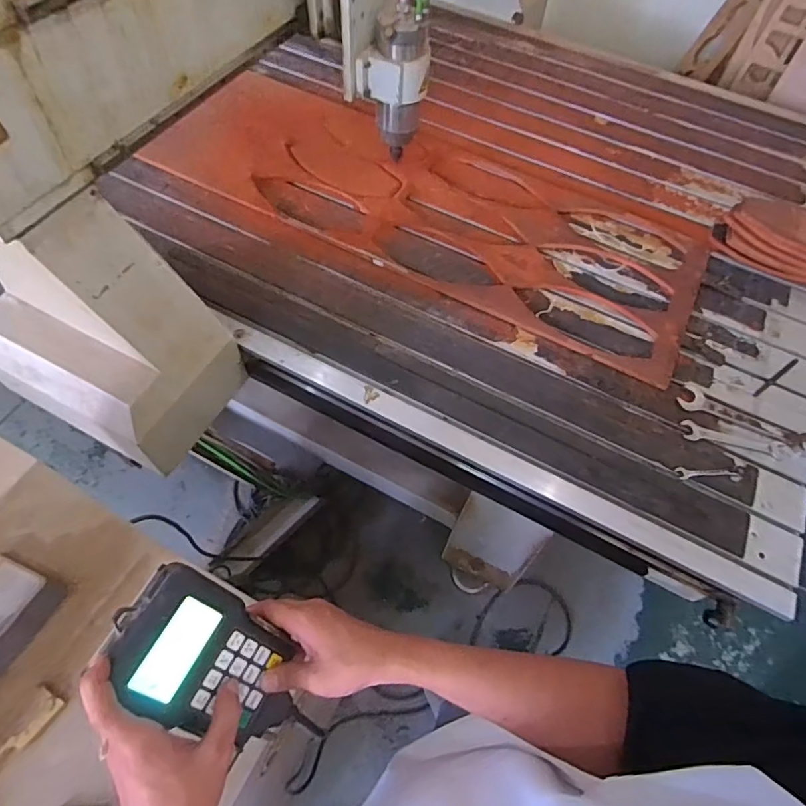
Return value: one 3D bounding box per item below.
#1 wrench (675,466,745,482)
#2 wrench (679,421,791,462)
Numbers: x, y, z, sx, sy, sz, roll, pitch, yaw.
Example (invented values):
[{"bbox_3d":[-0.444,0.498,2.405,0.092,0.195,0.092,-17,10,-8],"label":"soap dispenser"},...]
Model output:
[{"bbox_3d":[0.552,0.125,0.933,0.132,0.004,0.030,0,60,-3],"label":"wrench"},{"bbox_3d":[0.621,0.070,0.973,0.199,0.010,0.040,11,60,3],"label":"wrench"}]

